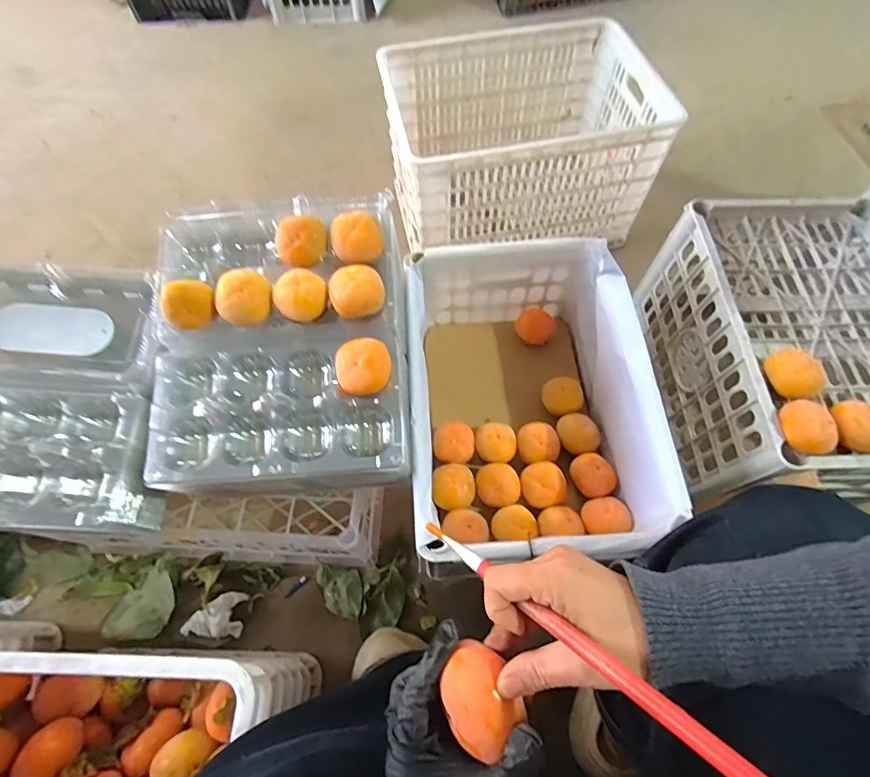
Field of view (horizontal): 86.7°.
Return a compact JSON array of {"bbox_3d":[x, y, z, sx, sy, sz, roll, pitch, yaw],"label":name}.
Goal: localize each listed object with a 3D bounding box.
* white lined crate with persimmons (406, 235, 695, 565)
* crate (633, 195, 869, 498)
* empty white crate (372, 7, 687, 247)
[{"bbox_3d":[0.123,0.037,0.634,0.301,0.193,0.452,-2,62,0],"label":"white lined crate with persimmons"},{"bbox_3d":[0.531,-0.057,0.691,0.303,0.216,0.416,-2,62,0],"label":"crate"},{"bbox_3d":[0.150,-0.485,0.902,0.460,0.226,0.352,-11,63,-5],"label":"empty white crate"}]

